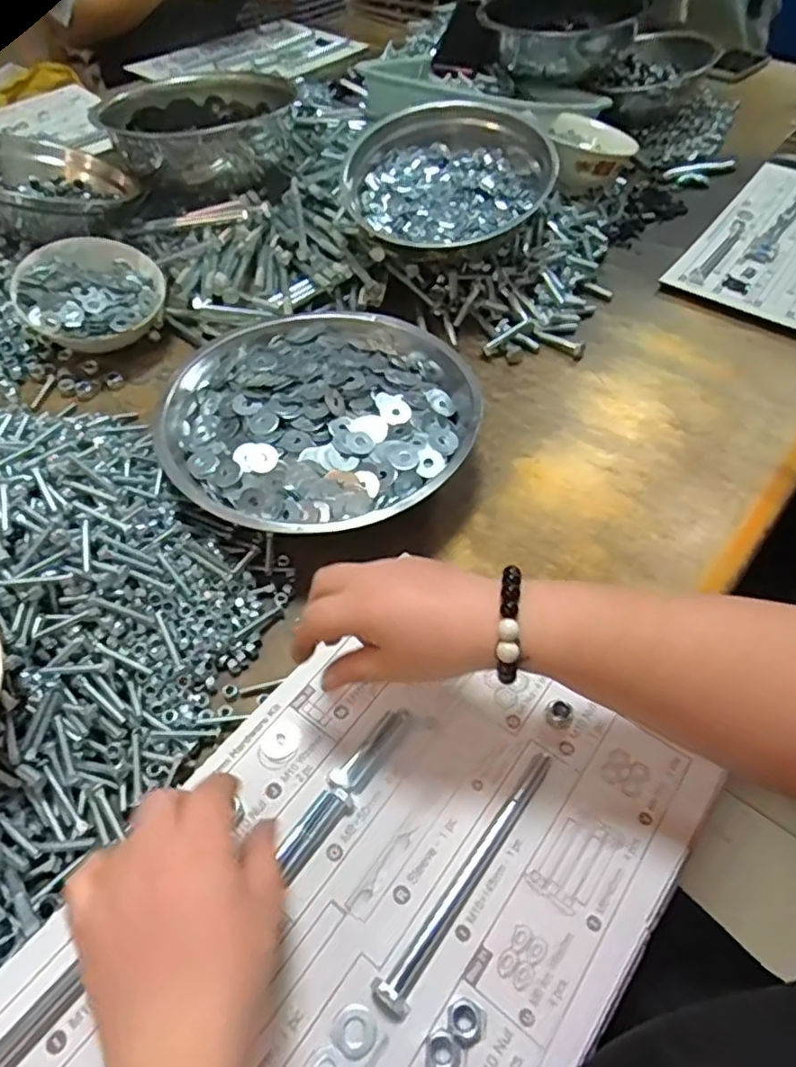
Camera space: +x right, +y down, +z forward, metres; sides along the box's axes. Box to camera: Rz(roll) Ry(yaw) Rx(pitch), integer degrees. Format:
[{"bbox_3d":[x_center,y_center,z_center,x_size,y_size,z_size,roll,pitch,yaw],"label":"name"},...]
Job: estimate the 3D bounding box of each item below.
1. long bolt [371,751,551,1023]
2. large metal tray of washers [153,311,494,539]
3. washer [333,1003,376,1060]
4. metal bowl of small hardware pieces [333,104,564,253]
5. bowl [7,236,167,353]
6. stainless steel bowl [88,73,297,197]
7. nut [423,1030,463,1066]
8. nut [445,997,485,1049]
[{"bbox_3d":[0.041,0.178,0.348,0.016,0.011,0.150,33,58,22],"label":"long bolt"},{"bbox_3d":[-0.067,-0.096,0.555,0.251,0.063,0.249,-25,56,-20],"label":"large metal tray of washers"},{"bbox_3d":[-0.020,0.235,0.311,0.020,0.004,0.020,1,51,-1],"label":"washer"},{"bbox_3d":[0.052,-0.375,0.693,0.204,0.072,0.204,0,63,0],"label":"metal bowl of small hardware pieces"},{"bbox_3d":[-0.305,-0.232,0.651,0.133,0.053,0.142,19,55,-4],"label":"bowl"},{"bbox_3d":[-0.247,-0.512,0.827,0.204,0.076,0.206,1,51,-1],"label":"stainless steel bowl"},{"bbox_3d":[0.021,0.240,0.301,0.018,0.008,0.017,36,59,24],"label":"nut"},{"bbox_3d":[0.032,0.230,0.309,0.018,0.008,0.019,36,59,24],"label":"nut"}]

